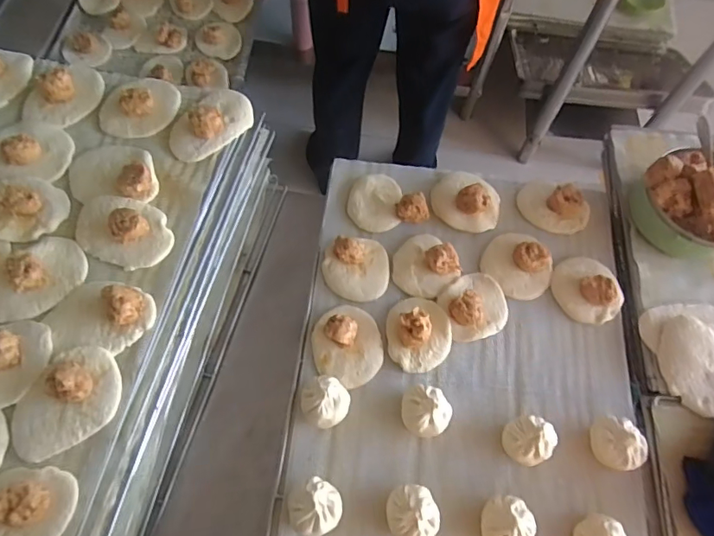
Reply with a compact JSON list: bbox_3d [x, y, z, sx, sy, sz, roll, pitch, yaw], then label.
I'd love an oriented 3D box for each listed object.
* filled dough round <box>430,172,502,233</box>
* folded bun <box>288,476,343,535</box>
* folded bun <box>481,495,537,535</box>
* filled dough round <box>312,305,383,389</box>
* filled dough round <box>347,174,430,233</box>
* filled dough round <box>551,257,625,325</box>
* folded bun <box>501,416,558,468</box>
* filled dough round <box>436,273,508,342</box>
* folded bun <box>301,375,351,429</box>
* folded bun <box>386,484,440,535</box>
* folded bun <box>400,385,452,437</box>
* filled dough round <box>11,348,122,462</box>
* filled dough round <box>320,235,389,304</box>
[{"bbox_3d":[0.150,-0.099,0.667,0.095,0.039,0.087,1,65,-3],"label":"filled dough round"},{"bbox_3d":[-0.042,0.245,0.504,0.052,0.049,0.049,1,65,-3],"label":"folded bun"},{"bbox_3d":[0.153,0.263,0.508,0.048,0.047,0.052,1,65,-3],"label":"folded bun"},{"bbox_3d":[-0.011,0.087,0.580,0.080,0.033,0.096,-10,66,-7],"label":"filled dough round"},{"bbox_3d":[0.038,-0.097,0.674,0.099,0.025,0.089,-12,67,-8],"label":"filled dough round"},{"bbox_3d":[0.293,0.021,0.626,0.078,0.027,0.092,-5,66,-5],"label":"filled dough round"},{"bbox_3d":[0.186,0.189,0.540,0.049,0.048,0.046,1,65,-3],"label":"folded bun"},{"bbox_3d":[0.149,0.044,0.614,0.081,0.025,0.080,1,65,-3],"label":"filled dough round"},{"bbox_3d":[-0.034,0.148,0.547,0.053,0.039,0.052,1,65,-3],"label":"folded bun"},{"bbox_3d":[0.057,0.252,0.509,0.049,0.048,0.052,1,65,-3],"label":"folded bun"},{"bbox_3d":[0.077,0.159,0.549,0.051,0.046,0.053,1,65,-3],"label":"folded bun"},{"bbox_3d":[-0.280,0.126,0.470,0.079,0.028,0.109,28,67,10],"label":"filled dough round"},{"bbox_3d":[0.002,-0.003,0.623,0.084,0.033,0.080,1,65,-3],"label":"filled dough round"}]

